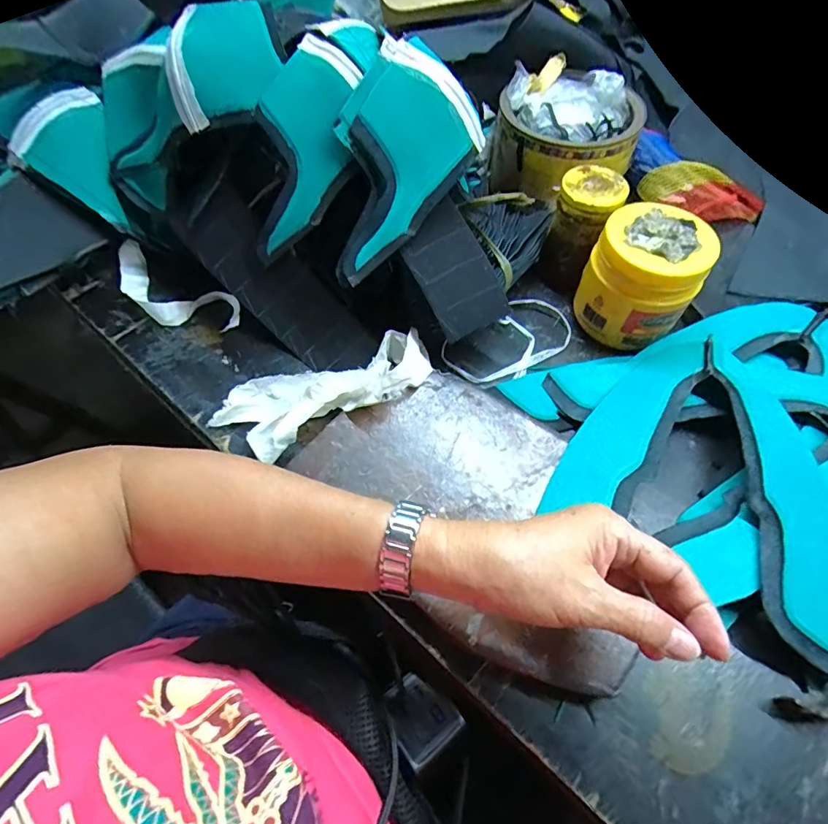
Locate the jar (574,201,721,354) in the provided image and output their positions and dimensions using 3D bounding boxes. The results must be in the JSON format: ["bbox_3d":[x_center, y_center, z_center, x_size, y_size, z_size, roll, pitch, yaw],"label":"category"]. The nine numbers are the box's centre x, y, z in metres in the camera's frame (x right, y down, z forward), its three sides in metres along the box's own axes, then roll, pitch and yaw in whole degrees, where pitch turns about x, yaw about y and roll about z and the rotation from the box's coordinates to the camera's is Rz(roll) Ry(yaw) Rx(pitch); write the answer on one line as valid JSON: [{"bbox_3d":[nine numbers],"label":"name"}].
[{"bbox_3d":[0.204,-0.118,0.428,0.088,0.101,0.088,0,59,1],"label":"jar"}]

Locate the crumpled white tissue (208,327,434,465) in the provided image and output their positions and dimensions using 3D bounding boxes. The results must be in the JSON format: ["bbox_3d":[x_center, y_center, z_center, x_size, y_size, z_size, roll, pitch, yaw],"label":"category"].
[{"bbox_3d":[-0.076,-0.019,0.404,0.188,0.049,0.083,-22,61,-12],"label":"crumpled white tissue"}]

